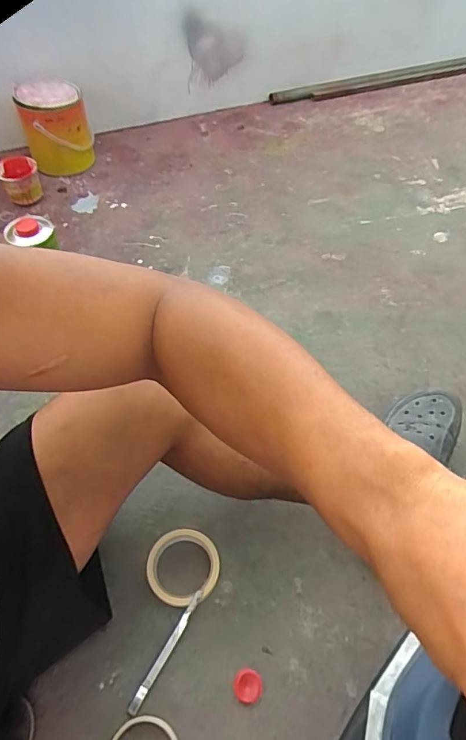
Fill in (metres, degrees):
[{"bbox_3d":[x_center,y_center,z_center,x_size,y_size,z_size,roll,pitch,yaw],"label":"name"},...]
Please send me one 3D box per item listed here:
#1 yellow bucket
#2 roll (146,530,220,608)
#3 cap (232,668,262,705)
[{"bbox_3d":[-0.450,-0.617,1.160,0.159,0.167,0.139,-14,57,-13],"label":"yellow bucket"},{"bbox_3d":[-0.071,0.276,0.637,0.099,0.026,0.098,2,55,-2],"label":"roll"},{"bbox_3d":[0.018,0.395,0.567,0.035,0.012,0.035,2,55,-2],"label":"cap"}]

